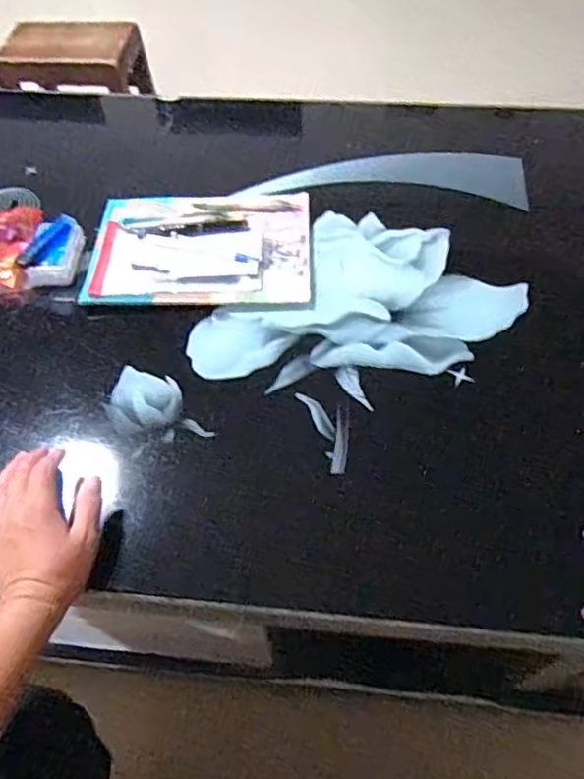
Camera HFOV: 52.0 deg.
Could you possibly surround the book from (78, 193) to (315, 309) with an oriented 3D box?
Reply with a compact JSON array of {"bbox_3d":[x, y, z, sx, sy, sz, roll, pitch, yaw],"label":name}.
[{"bbox_3d":[-0.108,-0.175,0.728,0.260,0.015,0.185,0,56,1],"label":"book"}]

